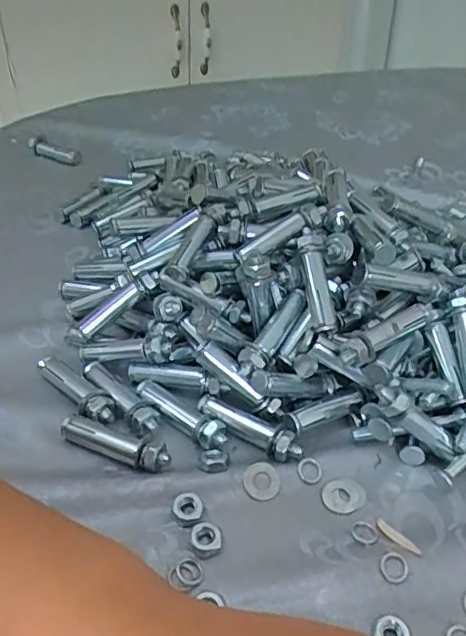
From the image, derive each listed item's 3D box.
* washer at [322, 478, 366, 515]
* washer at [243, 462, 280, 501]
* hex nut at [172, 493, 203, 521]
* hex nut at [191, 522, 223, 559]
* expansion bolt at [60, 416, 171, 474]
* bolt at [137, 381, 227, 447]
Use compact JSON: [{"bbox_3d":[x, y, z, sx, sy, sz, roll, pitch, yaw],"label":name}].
[{"bbox_3d":[0.050,0.080,0.260,0.021,0.004,0.017,-19,45,-24],"label":"washer"},{"bbox_3d":[0.013,0.074,0.261,0.016,0.004,0.017,0,40,-4],"label":"washer"},{"bbox_3d":[-0.019,0.082,0.248,0.012,0.005,0.011,-28,49,-32],"label":"hex nut"},{"bbox_3d":[-0.011,0.091,0.238,0.013,0.004,0.014,-9,42,-15],"label":"hex nut"},{"bbox_3d":[-0.056,0.058,0.269,0.055,0.009,0.011,17,42,16],"label":"expansion bolt"},{"bbox_3d":[-0.026,0.048,0.286,0.055,0.011,0.015,28,46,26],"label":"bolt"}]

